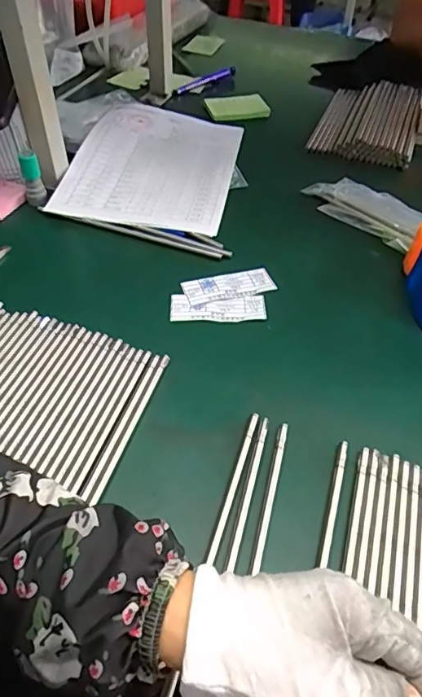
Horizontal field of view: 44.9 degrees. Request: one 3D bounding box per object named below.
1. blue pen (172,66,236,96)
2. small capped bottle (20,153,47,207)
[{"bbox_3d":[-0.010,-0.480,0.913,0.143,0.015,0.013,-34,56,-28],"label":"blue pen"},{"bbox_3d":[-0.222,-0.208,0.638,0.024,0.072,0.019,-13,49,-13],"label":"small capped bottle"}]

